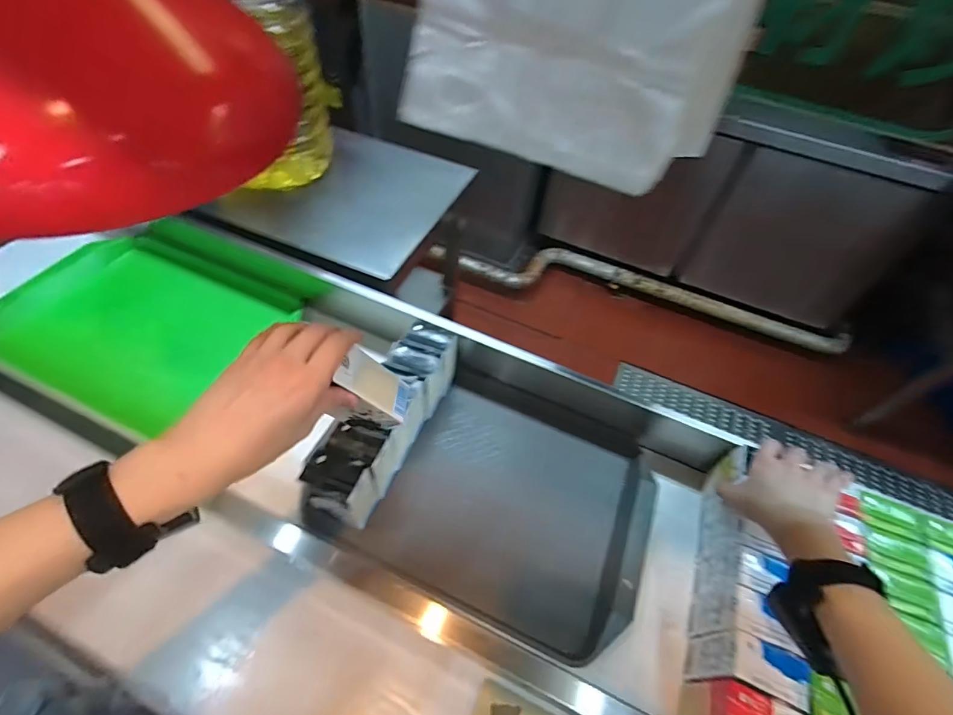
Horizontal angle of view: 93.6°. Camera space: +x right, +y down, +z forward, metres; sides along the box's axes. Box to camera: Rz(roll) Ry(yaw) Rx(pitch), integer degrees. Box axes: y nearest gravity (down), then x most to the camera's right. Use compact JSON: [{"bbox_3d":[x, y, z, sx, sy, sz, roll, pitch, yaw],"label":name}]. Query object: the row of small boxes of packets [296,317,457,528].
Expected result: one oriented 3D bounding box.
[{"bbox_3d":[-0.111,0.079,0.579,0.063,0.108,0.257,23,55,12],"label":"row of small boxes of packets"}]

